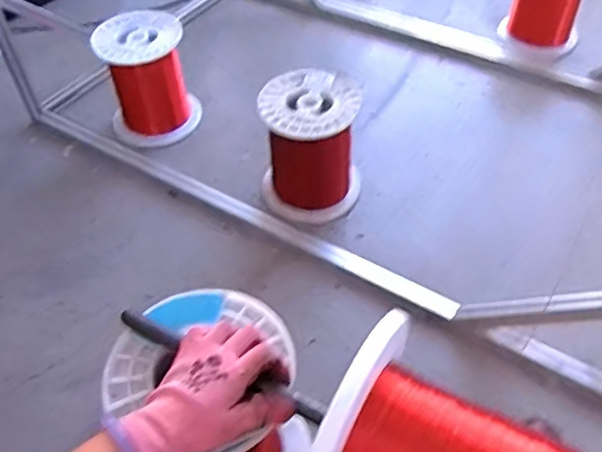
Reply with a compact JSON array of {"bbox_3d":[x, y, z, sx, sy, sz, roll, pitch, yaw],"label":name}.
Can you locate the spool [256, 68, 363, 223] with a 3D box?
[{"bbox_3d":[0.021,-0.155,1.234,0.199,0.248,0.217,-1,49,1],"label":"spool"}]

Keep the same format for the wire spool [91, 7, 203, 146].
[{"bbox_3d":[-0.364,-0.345,1.415,0.207,0.240,0.203,-17,52,-12],"label":"wire spool"}]

